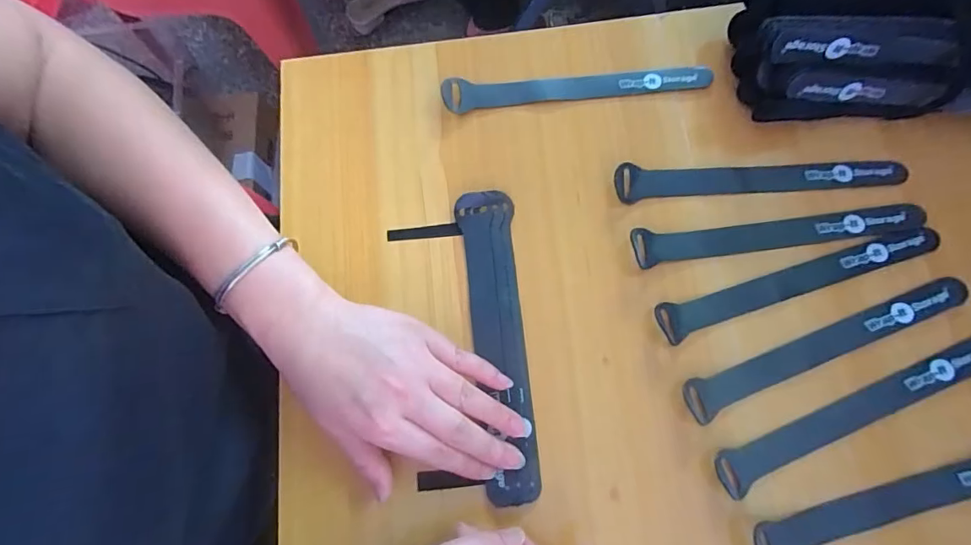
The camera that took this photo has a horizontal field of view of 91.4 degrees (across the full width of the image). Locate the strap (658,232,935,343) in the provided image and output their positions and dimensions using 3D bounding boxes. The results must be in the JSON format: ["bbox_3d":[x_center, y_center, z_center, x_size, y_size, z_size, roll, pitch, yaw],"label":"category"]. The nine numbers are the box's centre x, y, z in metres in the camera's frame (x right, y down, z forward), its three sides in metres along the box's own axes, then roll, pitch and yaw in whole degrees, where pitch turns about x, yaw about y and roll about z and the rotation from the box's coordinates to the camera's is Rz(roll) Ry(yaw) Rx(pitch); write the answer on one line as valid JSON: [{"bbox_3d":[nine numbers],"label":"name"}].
[{"bbox_3d":[0.213,0.006,0.317,0.206,0.009,0.025,-16,77,-3],"label":"strap"}]

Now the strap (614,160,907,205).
[{"bbox_3d":[0.195,-0.067,0.336,0.206,0.011,0.022,-3,77,0],"label":"strap"}]

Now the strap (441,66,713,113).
[{"bbox_3d":[0.070,-0.138,0.352,0.201,0.010,0.023,-4,77,-1],"label":"strap"}]

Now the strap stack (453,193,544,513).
[{"bbox_3d":[0.010,0.044,0.311,0.036,0.011,0.198,-7,76,-1],"label":"strap stack"}]

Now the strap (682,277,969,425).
[{"bbox_3d":[0.224,0.045,0.308,0.210,0.013,0.025,-22,77,-5],"label":"strap"}]

